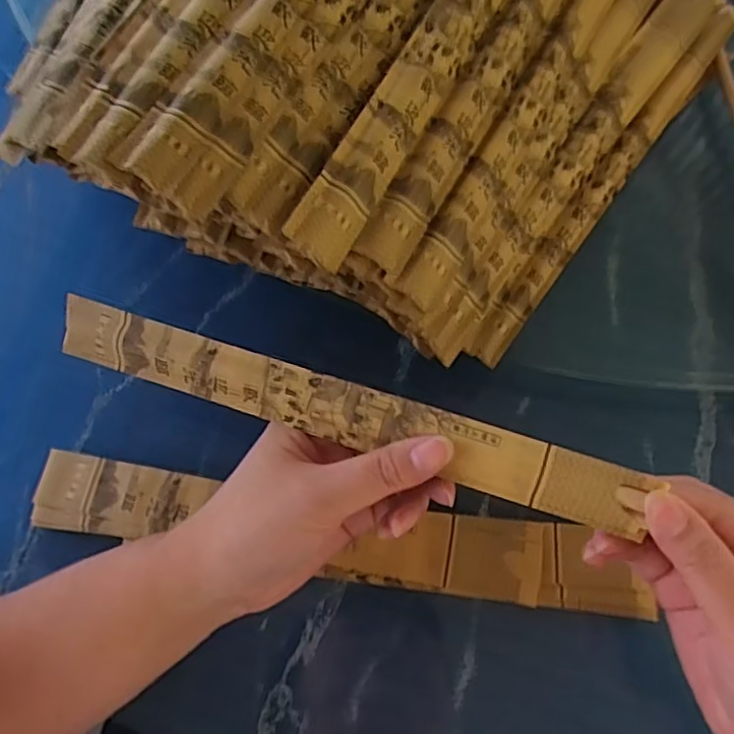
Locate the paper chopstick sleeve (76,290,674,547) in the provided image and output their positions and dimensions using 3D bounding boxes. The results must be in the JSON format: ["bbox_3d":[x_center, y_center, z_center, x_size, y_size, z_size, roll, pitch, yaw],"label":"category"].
[{"bbox_3d":[-0.016,0.018,0.261,0.251,0.007,0.027,17,104,12],"label":"paper chopstick sleeve"}]

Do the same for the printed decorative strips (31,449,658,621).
[{"bbox_3d":[-0.017,0.086,0.326,0.312,0.017,0.041,8,73,3],"label":"printed decorative strips"}]

